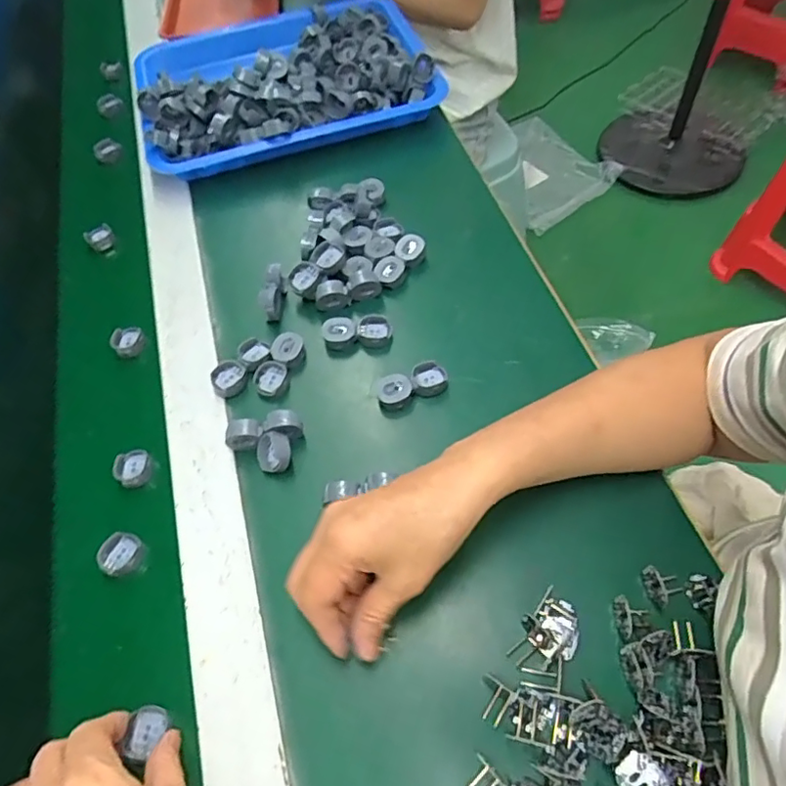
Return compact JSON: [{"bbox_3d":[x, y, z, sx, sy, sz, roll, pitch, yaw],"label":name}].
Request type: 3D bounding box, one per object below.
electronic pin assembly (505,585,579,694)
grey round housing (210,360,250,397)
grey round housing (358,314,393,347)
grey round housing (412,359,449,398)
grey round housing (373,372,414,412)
[{"bbox_3d":[0.098,0.149,0.354,0.034,0.009,0.048,29,65,20],"label":"electronic pin assembly"},{"bbox_3d":[-0.136,-0.013,0.475,0.030,0.009,0.033,-2,59,4],"label":"grey round housing"},{"bbox_3d":[-0.015,-0.054,0.490,0.028,0.014,0.028,-2,59,4],"label":"grey round housing"},{"bbox_3d":[0.030,-0.012,0.460,0.028,0.014,0.029,-7,58,0],"label":"grey round housing"},{"bbox_3d":[0.001,0.001,0.455,0.029,0.022,0.025,-13,59,-3],"label":"grey round housing"}]

